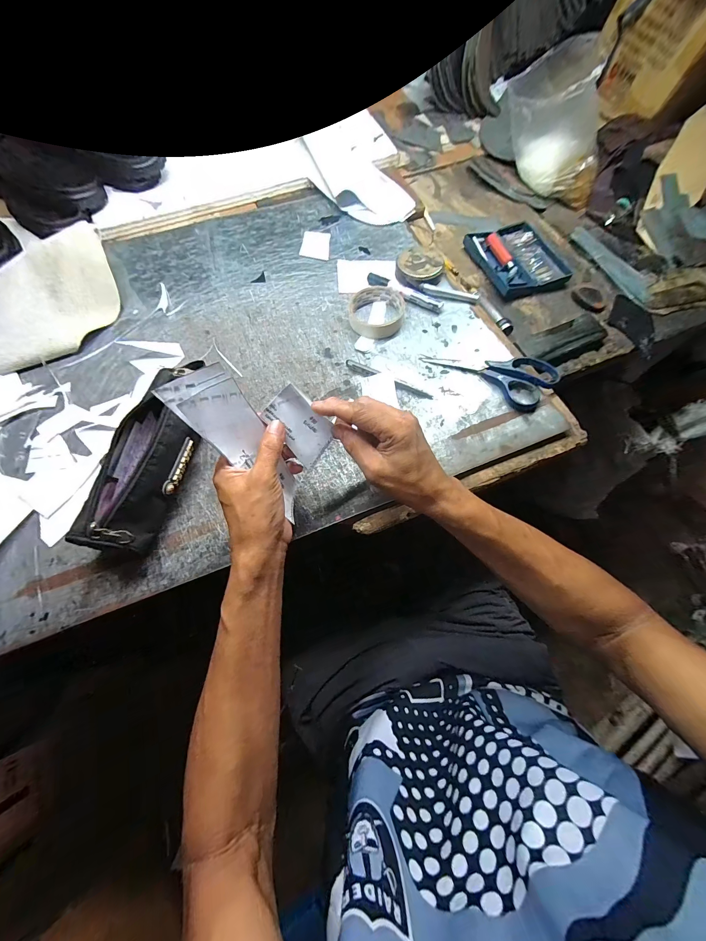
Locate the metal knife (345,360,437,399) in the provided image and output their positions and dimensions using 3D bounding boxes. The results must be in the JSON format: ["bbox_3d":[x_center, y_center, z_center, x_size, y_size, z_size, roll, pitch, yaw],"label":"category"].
[{"bbox_3d":[0.051,-0.128,0.447,0.135,0.005,0.016,25,69,10],"label":"metal knife"}]

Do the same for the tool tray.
[{"bbox_3d":[0.291,-0.380,0.570,0.131,0.019,0.159,-22,69,-10],"label":"tool tray"}]

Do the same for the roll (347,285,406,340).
[{"bbox_3d":[0.037,-0.243,0.491,0.086,0.021,0.086,0,67,-1],"label":"roll"}]

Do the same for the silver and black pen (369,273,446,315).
[{"bbox_3d":[0.080,-0.281,0.507,0.132,0.014,0.020,31,70,12],"label":"silver and black pen"}]

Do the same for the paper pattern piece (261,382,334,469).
[{"bbox_3d":[-0.051,-0.042,0.315,0.046,0.009,0.070,-44,110,2],"label":"paper pattern piece"}]

